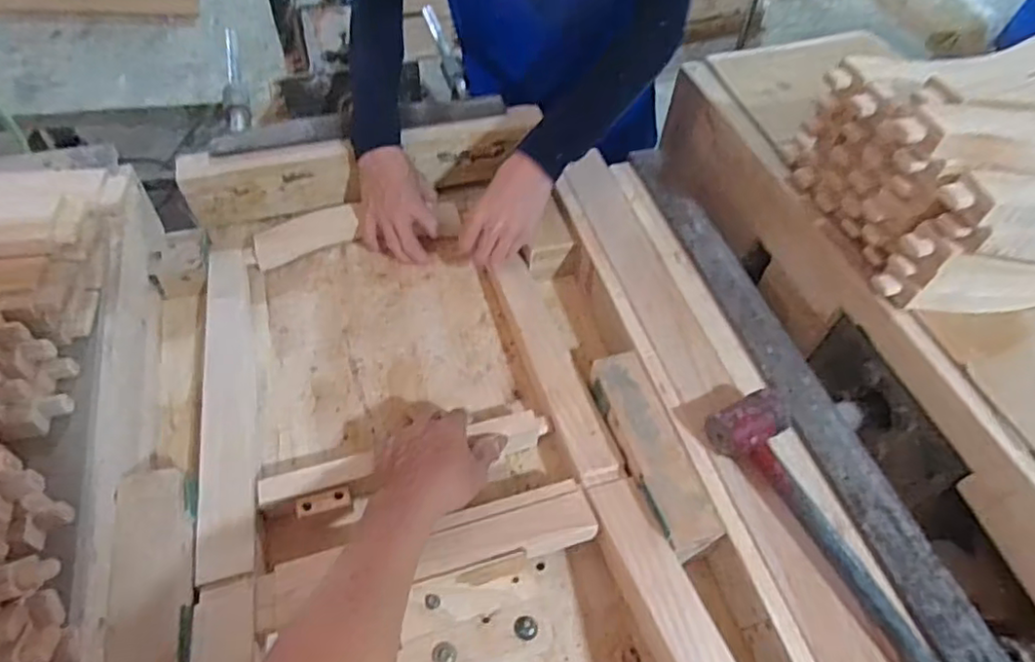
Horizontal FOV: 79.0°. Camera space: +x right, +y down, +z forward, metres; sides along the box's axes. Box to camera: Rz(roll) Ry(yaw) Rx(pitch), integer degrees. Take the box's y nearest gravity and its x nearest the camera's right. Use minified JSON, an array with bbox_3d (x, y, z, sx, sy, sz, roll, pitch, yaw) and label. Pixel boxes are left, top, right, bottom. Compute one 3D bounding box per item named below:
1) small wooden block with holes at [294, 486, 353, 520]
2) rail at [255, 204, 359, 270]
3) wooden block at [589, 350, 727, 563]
[{"bbox_3d":[-0.188,0.166,0.610,0.051,0.011,0.015,-14,54,-13],"label":"small wooden block with holes"},{"bbox_3d":[-0.286,-0.130,0.849,0.142,0.035,0.042,-32,60,-24],"label":"rail"},{"bbox_3d":[0.134,0.116,0.631,0.057,0.031,0.211,-12,54,-12],"label":"wooden block"}]

